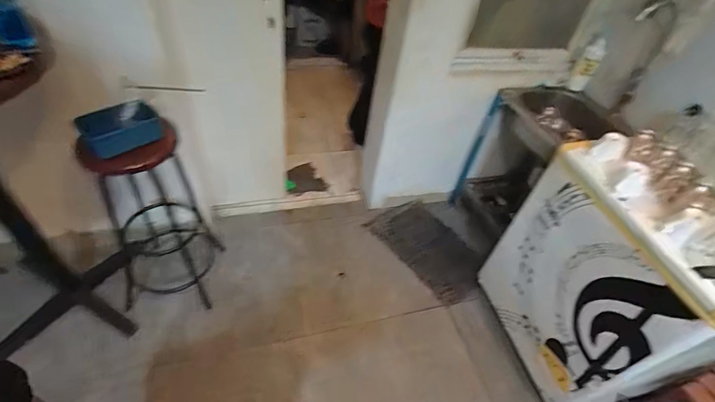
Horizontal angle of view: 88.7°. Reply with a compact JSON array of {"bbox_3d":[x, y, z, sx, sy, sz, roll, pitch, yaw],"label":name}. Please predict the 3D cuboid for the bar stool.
[{"bbox_3d":[-0.751,0.045,1.332,0.364,0.747,0.352,-5,47,-14],"label":"bar stool"}]

